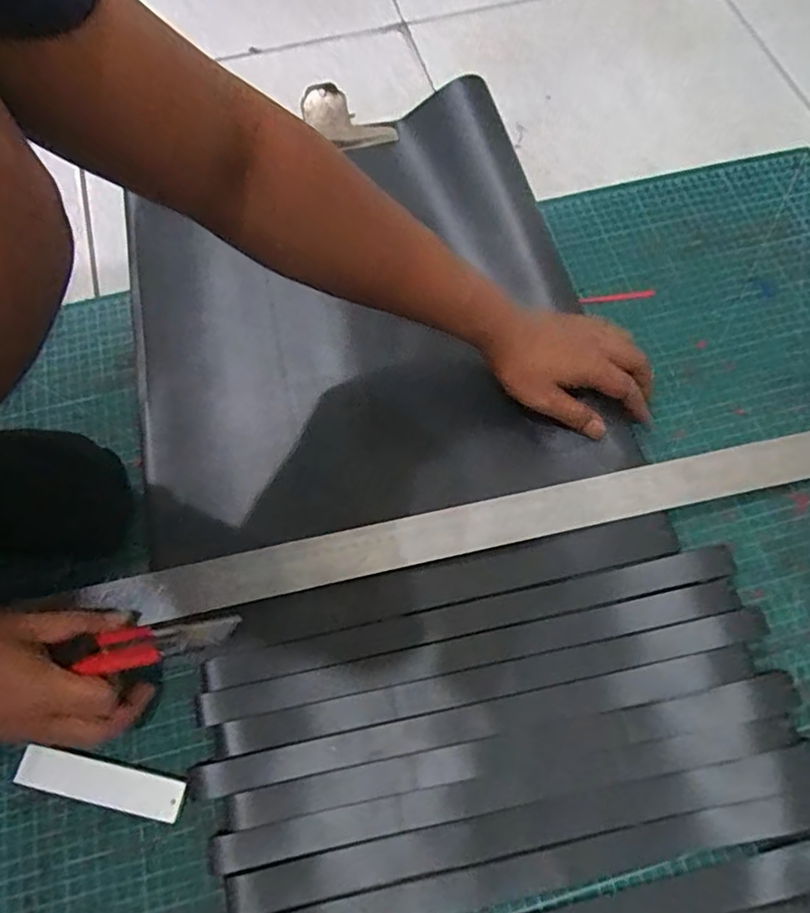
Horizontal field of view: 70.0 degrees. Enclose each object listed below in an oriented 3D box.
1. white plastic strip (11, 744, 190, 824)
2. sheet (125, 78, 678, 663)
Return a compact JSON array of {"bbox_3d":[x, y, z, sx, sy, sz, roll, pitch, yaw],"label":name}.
[{"bbox_3d":[-0.213,0.230,0.407,0.116,0.011,0.025,12,69,6],"label":"white plastic strip"},{"bbox_3d":[-0.038,-0.101,0.524,0.405,0.031,0.484,-15,68,-5],"label":"sheet"}]

